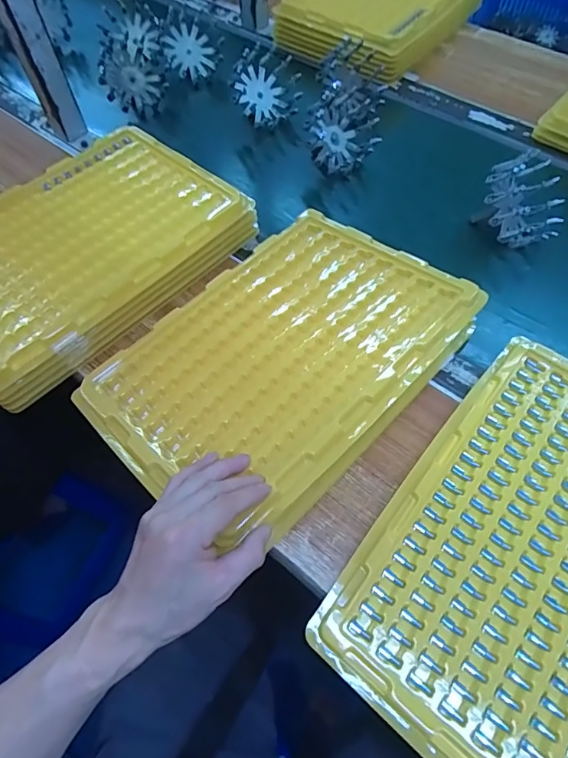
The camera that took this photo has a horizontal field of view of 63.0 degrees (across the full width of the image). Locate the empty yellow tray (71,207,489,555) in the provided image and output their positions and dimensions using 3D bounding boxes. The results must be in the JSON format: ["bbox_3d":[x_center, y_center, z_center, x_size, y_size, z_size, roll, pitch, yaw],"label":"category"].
[{"bbox_3d":[-0.001,-0.033,0.484,0.271,0.020,0.367,34,66,30],"label":"empty yellow tray"}]

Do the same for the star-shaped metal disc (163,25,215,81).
[{"bbox_3d":[-0.165,-0.576,0.819,0.083,0.008,0.083,-24,101,-19],"label":"star-shaped metal disc"}]

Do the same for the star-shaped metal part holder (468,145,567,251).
[{"bbox_3d":[0.298,-0.229,0.613,0.109,0.080,0.110,-29,106,-13],"label":"star-shaped metal part holder"}]

